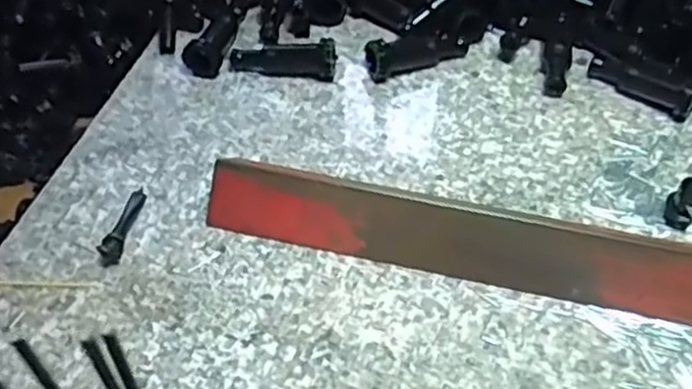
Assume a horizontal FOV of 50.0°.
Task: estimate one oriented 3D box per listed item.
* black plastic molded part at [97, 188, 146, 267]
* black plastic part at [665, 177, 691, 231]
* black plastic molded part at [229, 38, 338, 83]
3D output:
[{"bbox_3d":[-0.117,0.015,0.388,0.011,0.008,0.049,5,50,6],"label":"black plastic molded part"},{"bbox_3d":[0.178,0.006,0.387,0.021,0.025,0.016,-24,54,-18],"label":"black plastic part"},{"bbox_3d":[-0.040,-0.084,0.464,0.067,0.021,0.016,2,50,3],"label":"black plastic molded part"}]

